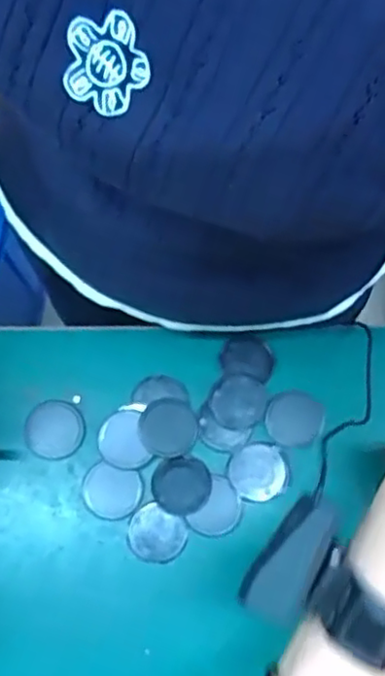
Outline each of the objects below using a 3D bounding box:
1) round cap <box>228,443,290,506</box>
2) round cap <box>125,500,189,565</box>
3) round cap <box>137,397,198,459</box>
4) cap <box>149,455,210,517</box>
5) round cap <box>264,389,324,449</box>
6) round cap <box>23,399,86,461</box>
[{"bbox_3d":[0.057,0.116,0.548,0.050,0.004,0.051,0,73,0],"label":"round cap"},{"bbox_3d":[-0.031,0.167,0.535,0.049,0.006,0.045,0,73,0],"label":"round cap"},{"bbox_3d":[-0.021,0.079,0.555,0.050,0.004,0.050,0,73,0],"label":"round cap"},{"bbox_3d":[-0.010,0.127,0.543,0.050,0.004,0.048,-8,74,-2],"label":"cap"},{"bbox_3d":[0.089,0.071,0.561,0.049,0.004,0.050,0,73,0],"label":"round cap"},{"bbox_3d":[-0.122,0.081,0.558,0.053,0.004,0.051,0,73,0],"label":"round cap"}]

